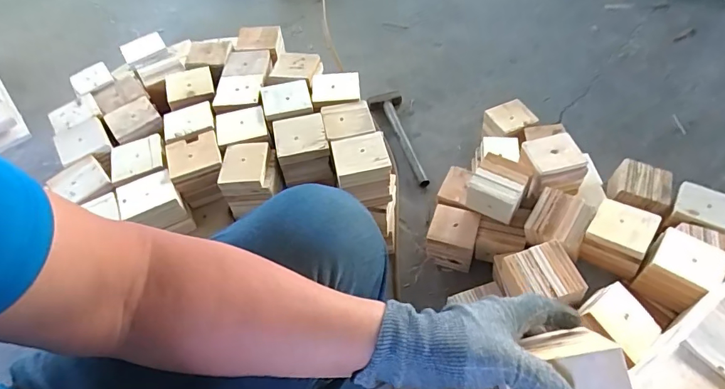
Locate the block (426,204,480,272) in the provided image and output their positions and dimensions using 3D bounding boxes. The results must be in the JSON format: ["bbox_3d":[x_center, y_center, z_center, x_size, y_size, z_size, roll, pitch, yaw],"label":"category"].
[{"bbox_3d":[0.186,0.092,0.915,0.090,0.095,0.096,13,56,16],"label":"block"}]

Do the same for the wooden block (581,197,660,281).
[{"bbox_3d":[0.447,0.075,0.781,0.095,0.083,0.095,25,60,23],"label":"wooden block"}]

